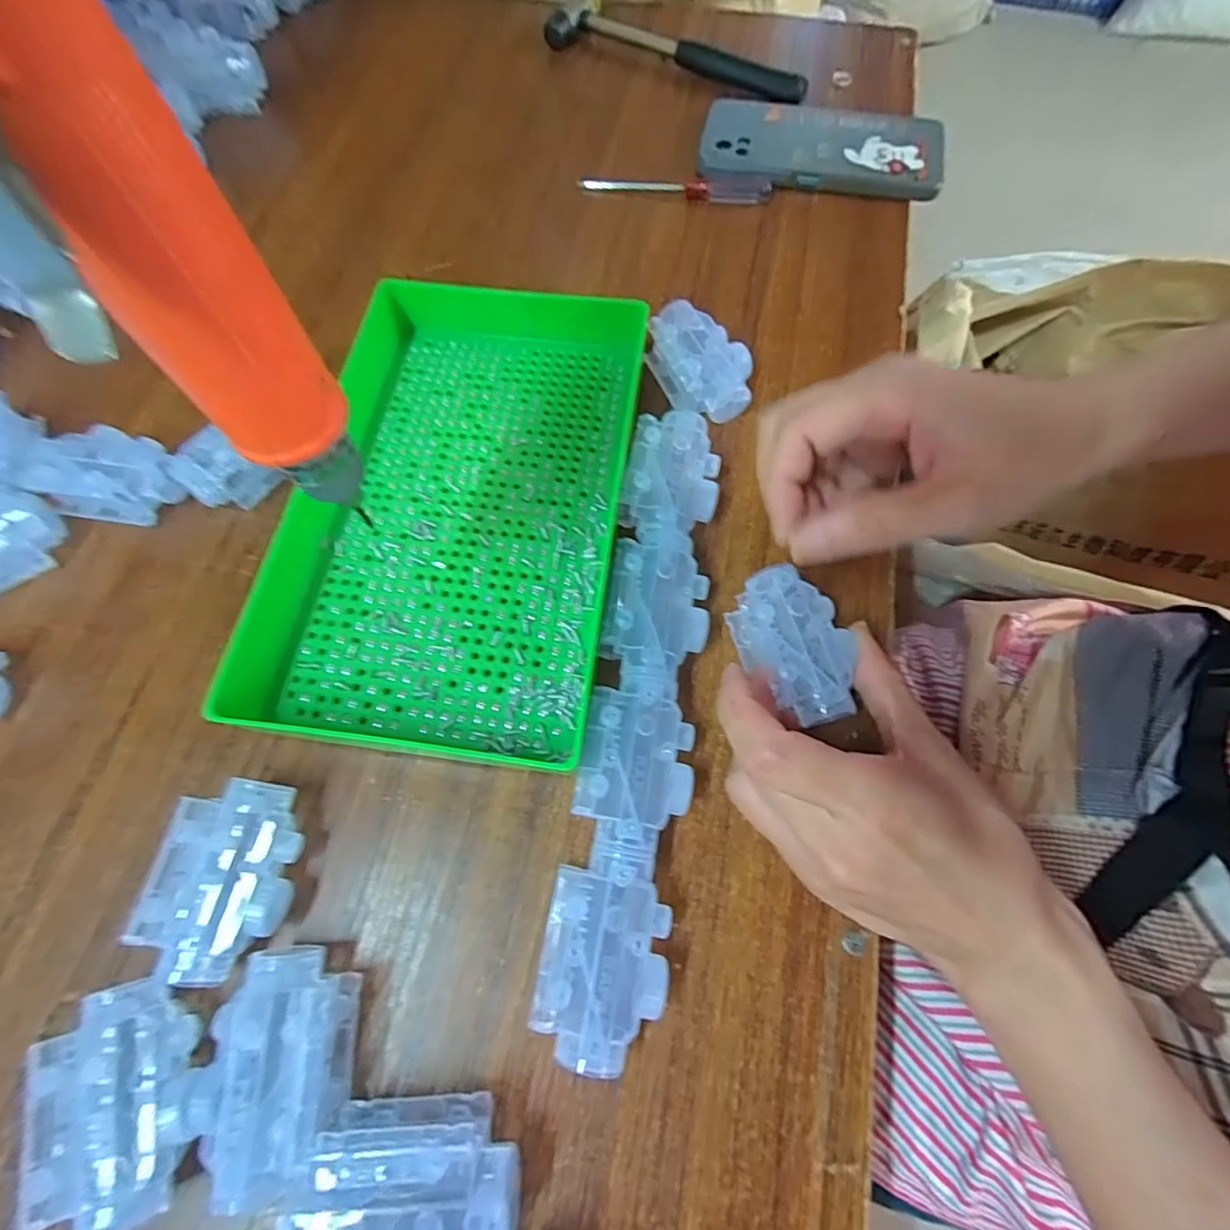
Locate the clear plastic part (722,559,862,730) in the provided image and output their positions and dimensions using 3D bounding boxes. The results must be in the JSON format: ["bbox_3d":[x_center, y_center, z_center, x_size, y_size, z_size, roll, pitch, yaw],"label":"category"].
[{"bbox_3d":[0.080,0.014,0.254,0.045,0.023,0.068,-11,68,-4],"label":"clear plastic part"}]

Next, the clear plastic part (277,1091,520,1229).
[{"bbox_3d":[-0.066,0.179,0.185,0.068,0.035,0.030,-1,68,0],"label":"clear plastic part"}]

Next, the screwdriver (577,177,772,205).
[{"bbox_3d":[0.041,-0.298,0.396,0.131,0.015,0.014,11,68,5],"label":"screwdriver"}]

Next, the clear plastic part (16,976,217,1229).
[{"bbox_3d":[-0.161,0.161,0.194,0.046,0.028,0.065,-18,69,-7],"label":"clear plastic part"}]

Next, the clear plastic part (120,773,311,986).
[{"bbox_3d":[-0.148,0.100,0.221,0.043,0.028,0.068,5,68,2],"label":"clear plastic part"}]

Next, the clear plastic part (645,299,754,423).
[{"bbox_3d":[0.049,-0.139,0.320,0.049,0.031,0.066,-18,69,-7],"label":"clear plastic part"}]

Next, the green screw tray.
[{"bbox_3d":[-0.075,-0.056,0.281,0.152,0.038,0.237,6,68,3],"label":"green screw tray"}]

